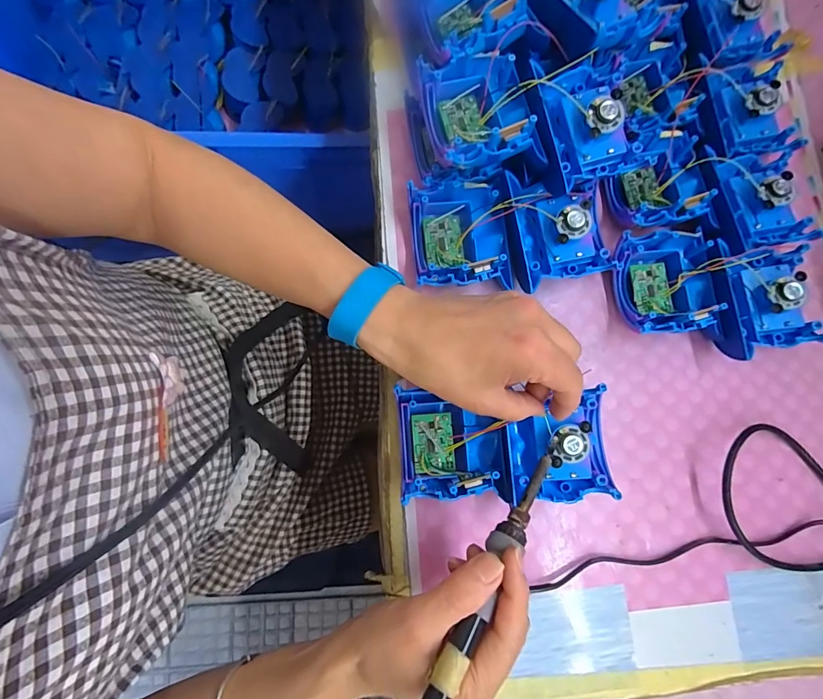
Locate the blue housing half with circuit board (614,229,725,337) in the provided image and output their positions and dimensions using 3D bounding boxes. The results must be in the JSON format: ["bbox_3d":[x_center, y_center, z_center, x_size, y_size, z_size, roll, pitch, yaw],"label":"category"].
[{"bbox_3d":[0.207,-0.053,0.339,0.081,0.034,0.082,-4,81,-4],"label":"blue housing half with circuit board"}]

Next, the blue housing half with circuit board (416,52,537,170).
[{"bbox_3d":[0.048,-0.173,0.306,0.076,0.035,0.081,-11,82,-6],"label":"blue housing half with circuit board"}]

